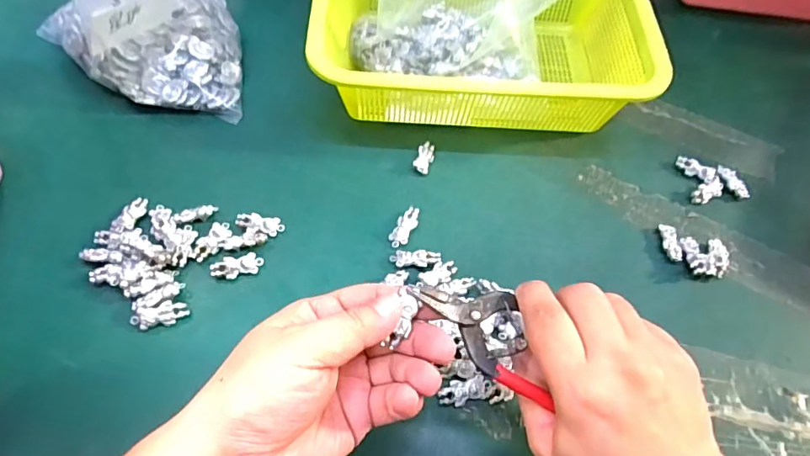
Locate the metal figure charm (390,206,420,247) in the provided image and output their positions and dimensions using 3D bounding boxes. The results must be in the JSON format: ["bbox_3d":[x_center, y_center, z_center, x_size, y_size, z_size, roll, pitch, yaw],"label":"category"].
[{"bbox_3d":[0.000,-0.001,0.363,0.015,0.006,0.034,21,60,9],"label":"metal figure charm"}]

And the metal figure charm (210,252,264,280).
[{"bbox_3d":[-0.116,0.026,0.339,0.034,0.007,0.015,-15,61,-11],"label":"metal figure charm"}]

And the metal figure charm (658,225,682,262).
[{"bbox_3d":[0.199,0.012,0.371,0.012,0.008,0.031,3,59,-1],"label":"metal figure charm"}]

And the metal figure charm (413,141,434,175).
[{"bbox_3d":[0.016,-0.057,0.399,0.014,0.007,0.031,18,60,7],"label":"metal figure charm"}]

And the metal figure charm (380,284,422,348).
[{"bbox_3d":[0.000,0.044,0.243,0.010,0.006,0.029,20,84,9],"label":"metal figure charm"}]

